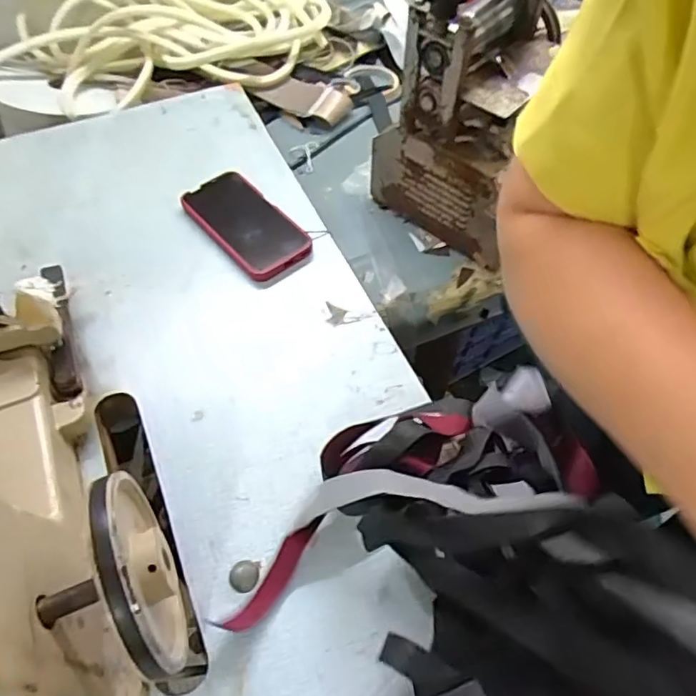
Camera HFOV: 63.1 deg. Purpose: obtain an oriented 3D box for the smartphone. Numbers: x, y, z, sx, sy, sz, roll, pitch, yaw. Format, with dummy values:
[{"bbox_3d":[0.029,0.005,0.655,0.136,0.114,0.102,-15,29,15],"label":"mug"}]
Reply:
[{"bbox_3d":[-0.117,-0.142,0.640,0.084,0.016,0.160,-30,67,-24],"label":"smartphone"}]

